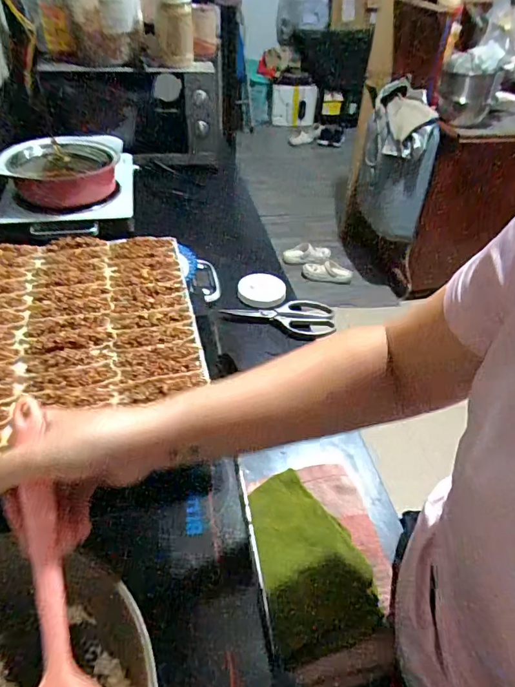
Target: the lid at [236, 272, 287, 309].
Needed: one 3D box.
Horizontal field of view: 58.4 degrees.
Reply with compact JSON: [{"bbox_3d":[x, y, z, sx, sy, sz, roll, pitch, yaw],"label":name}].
[{"bbox_3d":[0.008,-0.100,0.861,0.087,0.020,0.084,1,40,-1],"label":"lid"}]

